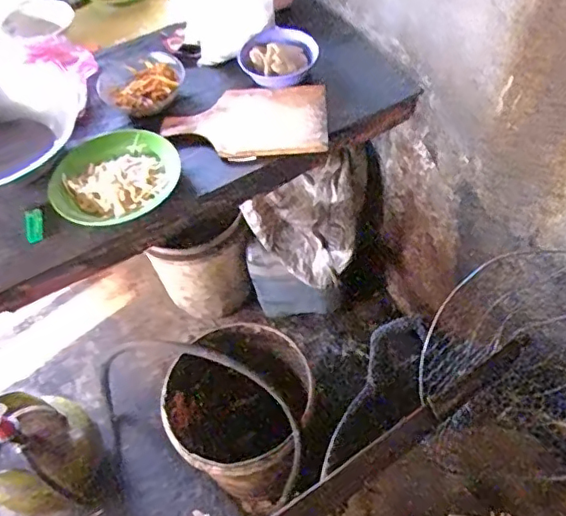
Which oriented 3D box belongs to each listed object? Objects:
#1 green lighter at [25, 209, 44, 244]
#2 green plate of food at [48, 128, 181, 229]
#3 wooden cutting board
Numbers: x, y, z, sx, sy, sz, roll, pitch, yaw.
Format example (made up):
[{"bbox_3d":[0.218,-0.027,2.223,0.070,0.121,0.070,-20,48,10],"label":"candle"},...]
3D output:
[{"bbox_3d":[-0.410,-0.049,0.934,0.026,0.014,0.066,-16,56,-6],"label":"green lighter"},{"bbox_3d":[-0.288,-0.146,0.956,0.211,0.032,0.215,-2,56,3],"label":"green plate of food"},{"bbox_3d":[-0.067,-0.251,1.013,0.283,0.023,0.165,1,56,6],"label":"wooden cutting board"}]

